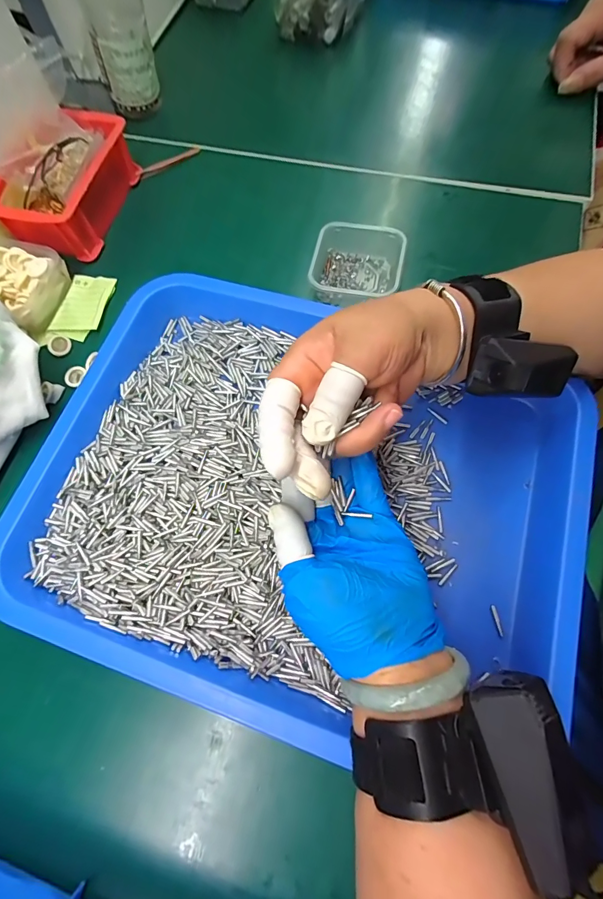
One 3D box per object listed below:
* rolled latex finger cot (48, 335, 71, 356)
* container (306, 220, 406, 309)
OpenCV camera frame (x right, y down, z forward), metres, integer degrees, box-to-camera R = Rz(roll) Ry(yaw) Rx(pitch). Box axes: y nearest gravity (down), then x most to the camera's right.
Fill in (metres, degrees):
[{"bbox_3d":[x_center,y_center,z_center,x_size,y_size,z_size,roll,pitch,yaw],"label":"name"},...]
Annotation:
[{"bbox_3d":[-0.227,-0.098,0.363,0.019,0.005,0.023,-28,71,-8],"label":"rolled latex finger cot"},{"bbox_3d":[0.050,-0.164,0.360,0.080,0.030,0.088,13,70,7],"label":"container"}]

